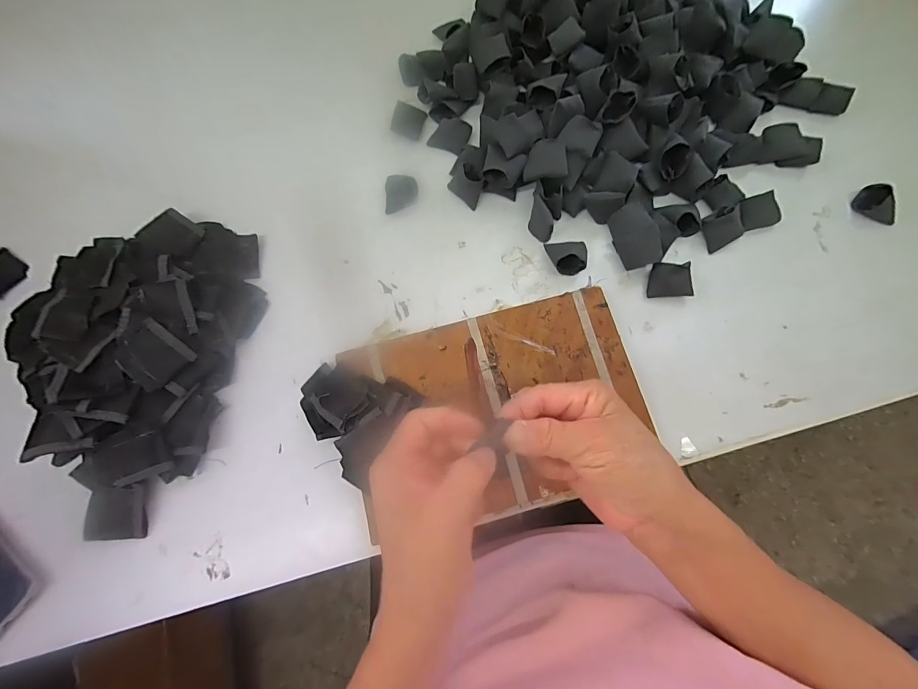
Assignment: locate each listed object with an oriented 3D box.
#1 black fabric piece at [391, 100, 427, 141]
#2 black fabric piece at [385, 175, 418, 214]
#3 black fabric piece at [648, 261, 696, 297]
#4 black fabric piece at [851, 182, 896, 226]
[{"bbox_3d":[-0.058,-0.258,0.452,0.035,0.010,0.040,21,85,-18],"label":"black fabric piece"},{"bbox_3d":[-0.064,-0.168,0.437,0.035,0.014,0.037,-1,76,1],"label":"black fabric piece"},{"bbox_3d":[0.214,-0.065,0.393,0.042,0.020,0.031,1,76,1],"label":"black fabric piece"},{"bbox_3d":[0.437,-0.145,0.408,0.024,0.022,0.044,-33,77,-7],"label":"black fabric piece"}]

